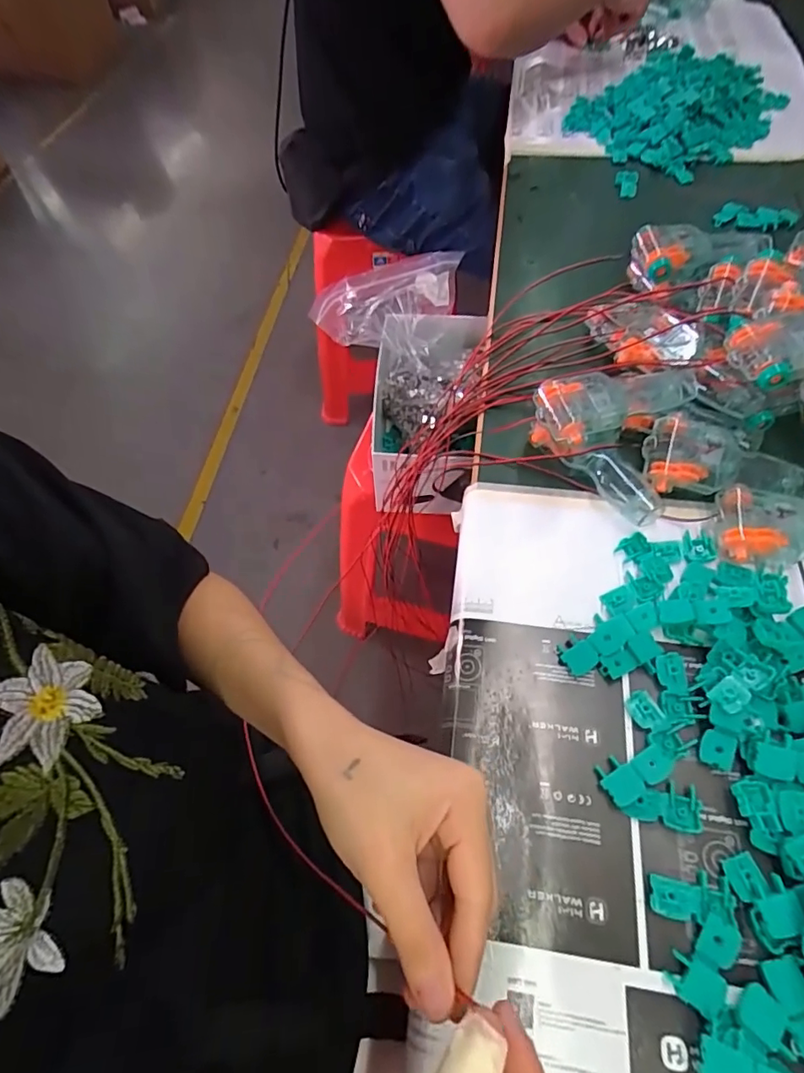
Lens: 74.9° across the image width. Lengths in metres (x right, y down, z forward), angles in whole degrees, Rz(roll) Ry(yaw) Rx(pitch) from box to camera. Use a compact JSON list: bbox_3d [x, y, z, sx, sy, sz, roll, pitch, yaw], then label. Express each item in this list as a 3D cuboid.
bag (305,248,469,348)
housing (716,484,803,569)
[{"bbox_3d":[-0.014,-0.288,0.654,0.197,0.088,0.038,-19,61,-10],"label":"bag"},{"bbox_3d":[0.296,-0.004,0.385,0.124,0.026,0.057,6,60,4],"label":"housing"}]

